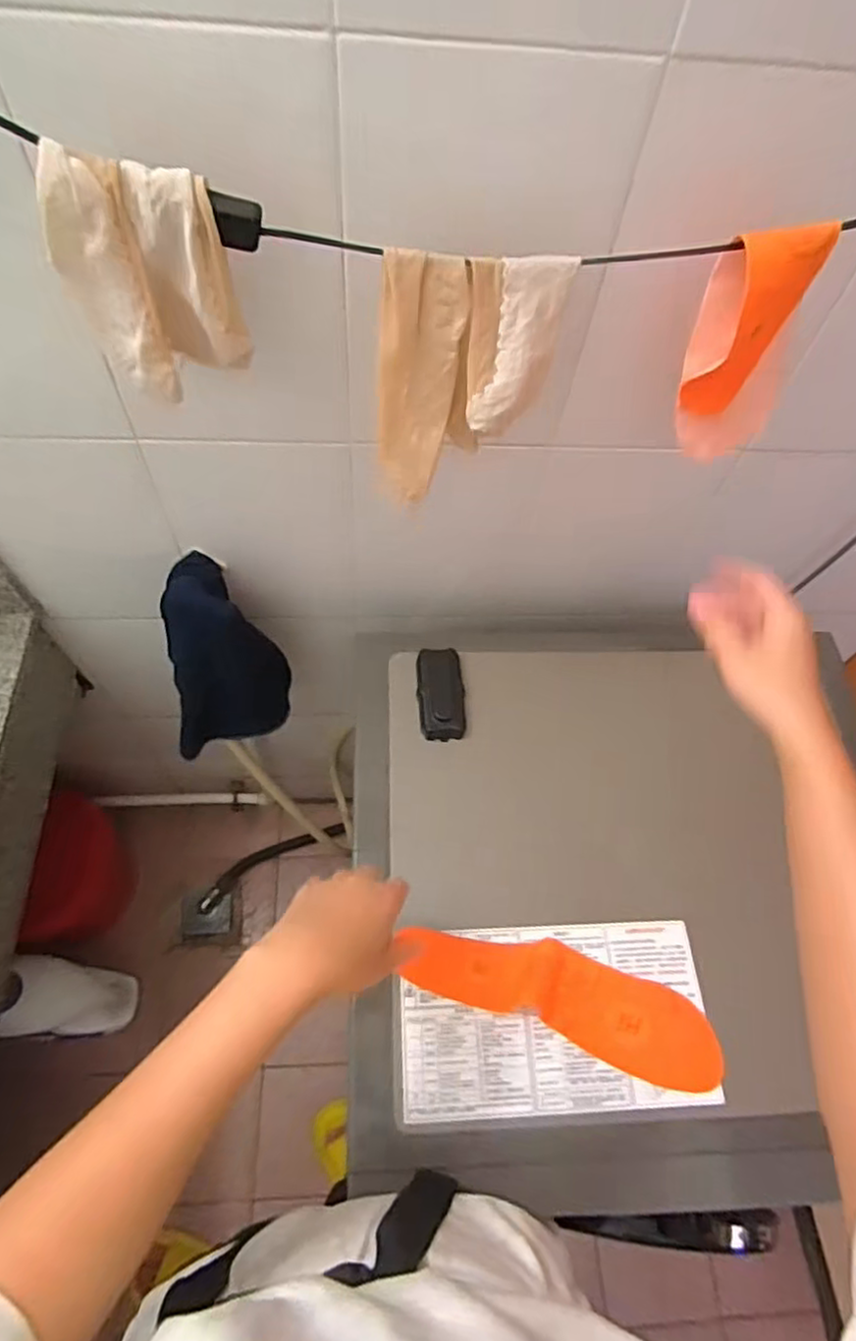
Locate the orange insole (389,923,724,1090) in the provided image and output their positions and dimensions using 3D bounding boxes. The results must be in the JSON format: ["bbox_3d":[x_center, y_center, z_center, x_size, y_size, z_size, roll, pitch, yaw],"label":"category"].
[{"bbox_3d":[0.127,0.301,0.606,0.280,0.010,0.077,17,63,6],"label":"orange insole"}]

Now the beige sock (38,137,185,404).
[{"bbox_3d":[-0.195,-0.240,0.413,0.056,0.139,0.030,22,61,8],"label":"beige sock"}]

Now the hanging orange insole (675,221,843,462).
[{"bbox_3d":[0.237,-0.238,0.494,0.084,0.176,0.040,-18,63,-15],"label":"hanging orange insole"}]

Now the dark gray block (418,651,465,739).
[{"bbox_3d":[0.014,0.022,0.740,0.052,0.022,0.111,2,60,-4],"label":"dark gray block"}]

